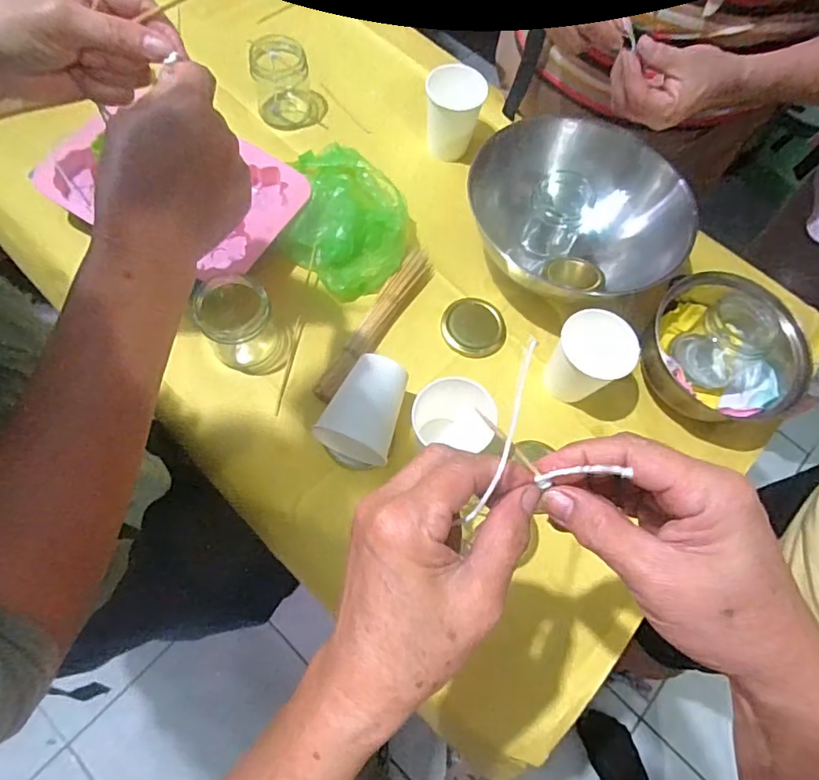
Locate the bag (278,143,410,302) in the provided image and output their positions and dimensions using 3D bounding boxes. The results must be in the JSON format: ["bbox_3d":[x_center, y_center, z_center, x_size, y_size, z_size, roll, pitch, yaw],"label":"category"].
[{"bbox_3d":[-0.068,-0.192,0.579,0.135,0.049,0.174,4,67,0],"label":"bag"}]

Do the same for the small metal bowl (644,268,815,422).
[{"bbox_3d":[0.318,-0.036,0.525,0.156,0.070,0.138,40,71,14],"label":"small metal bowl"}]

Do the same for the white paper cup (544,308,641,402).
[{"bbox_3d":[0.179,-0.030,0.512,0.073,0.080,0.068,41,71,14],"label":"white paper cup"}]

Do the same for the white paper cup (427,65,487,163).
[{"bbox_3d":[0.053,-0.333,0.614,0.069,0.085,0.076,3,67,-1],"label":"white paper cup"}]

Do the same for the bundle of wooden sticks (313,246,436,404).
[{"bbox_3d":[-0.034,-0.071,0.546,0.028,0.027,0.200,29,69,10],"label":"bundle of wooden sticks"}]

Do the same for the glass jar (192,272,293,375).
[{"bbox_3d":[-0.164,-0.064,0.511,0.079,0.075,0.068,30,69,10],"label":"glass jar"}]

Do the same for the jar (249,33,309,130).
[{"bbox_3d":[-0.155,-0.373,0.625,0.067,0.086,0.053,-6,67,-5],"label":"jar"}]

